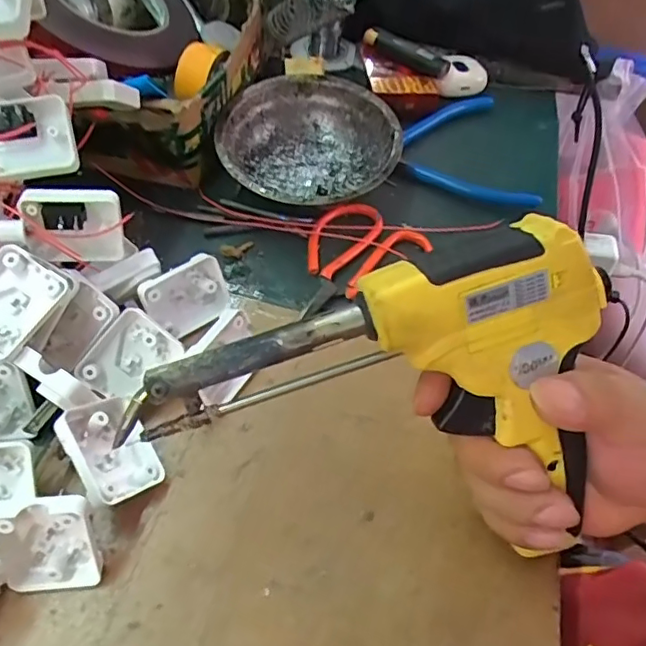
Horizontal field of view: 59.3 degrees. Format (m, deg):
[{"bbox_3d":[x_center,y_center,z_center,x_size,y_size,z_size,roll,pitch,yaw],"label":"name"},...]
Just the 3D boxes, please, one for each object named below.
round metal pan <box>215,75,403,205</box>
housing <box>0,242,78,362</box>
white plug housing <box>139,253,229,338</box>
[{"bbox_3d":[-0.010,-0.124,0.413,0.124,0.044,0.120,2,54,-3],"label":"round metal pan"},{"bbox_3d":[-0.152,-0.011,0.278,0.040,0.017,0.052,37,74,-8],"label":"housing"},{"bbox_3d":[-0.082,-0.015,0.336,0.047,0.040,0.017,-35,28,-25],"label":"white plug housing"}]

